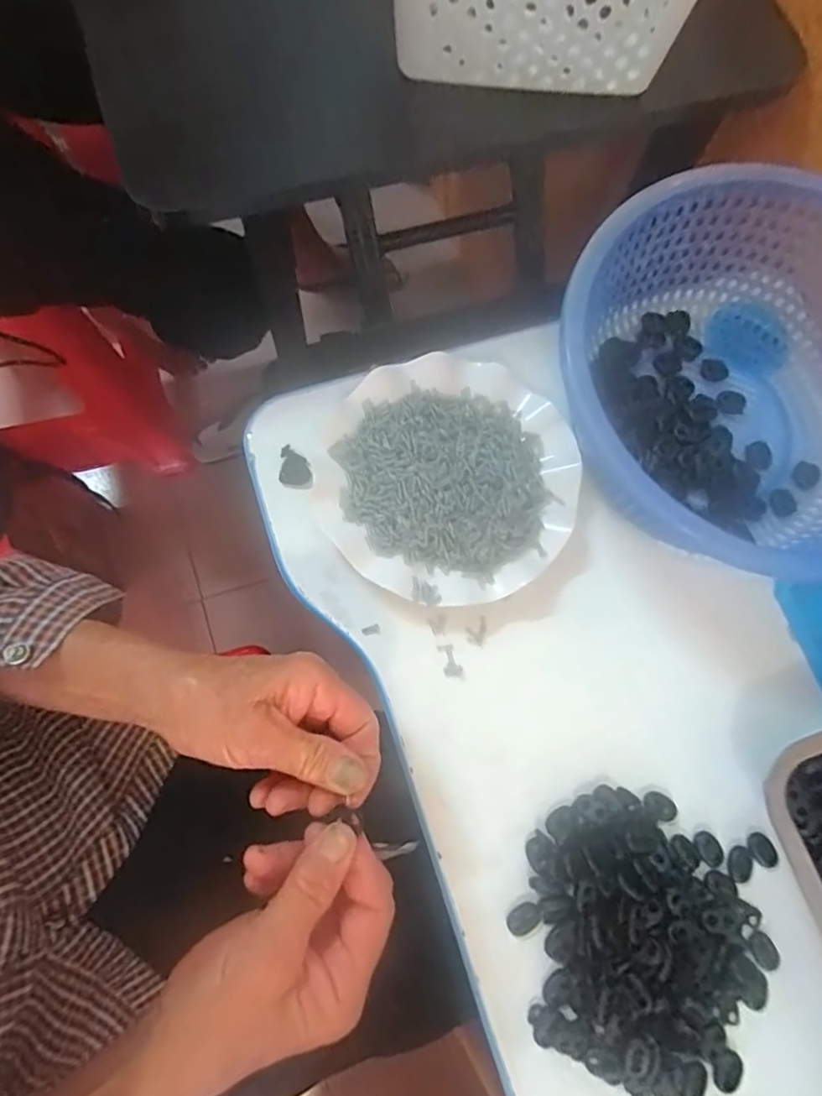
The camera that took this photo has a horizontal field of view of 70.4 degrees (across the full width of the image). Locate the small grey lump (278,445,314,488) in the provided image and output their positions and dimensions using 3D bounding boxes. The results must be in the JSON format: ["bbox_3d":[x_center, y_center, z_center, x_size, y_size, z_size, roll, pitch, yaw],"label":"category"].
[{"bbox_3d":[-0.084,-0.060,0.429,0.024,0.005,0.031,-1,76,-4],"label":"small grey lump"}]

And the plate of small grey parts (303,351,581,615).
[{"bbox_3d":[0.026,-0.051,0.414,0.177,0.037,0.179,1,76,-3],"label":"plate of small grey parts"}]

